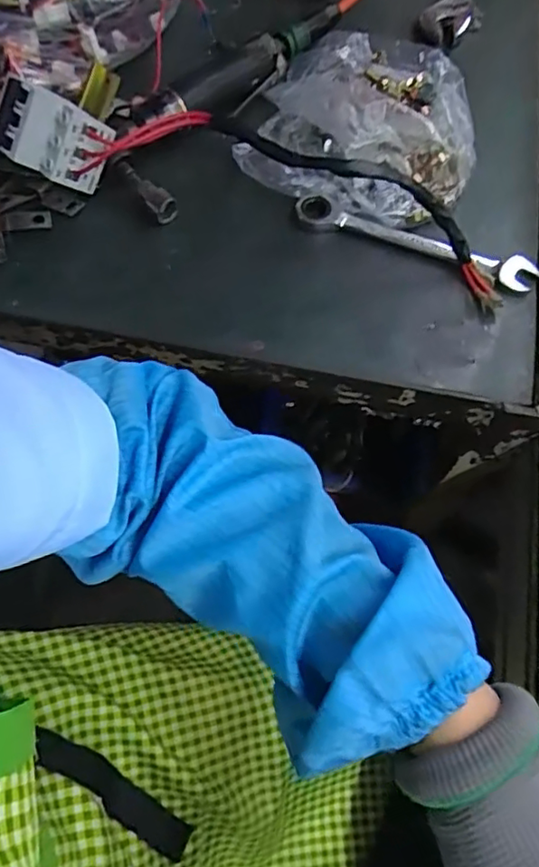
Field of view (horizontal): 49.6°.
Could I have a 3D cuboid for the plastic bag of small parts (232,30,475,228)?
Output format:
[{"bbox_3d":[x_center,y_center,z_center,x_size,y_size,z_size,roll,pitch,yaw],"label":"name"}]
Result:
[{"bbox_3d":[0.086,-0.274,0.509,0.193,0.058,0.193,17,66,7],"label":"plastic bag of small parts"}]

